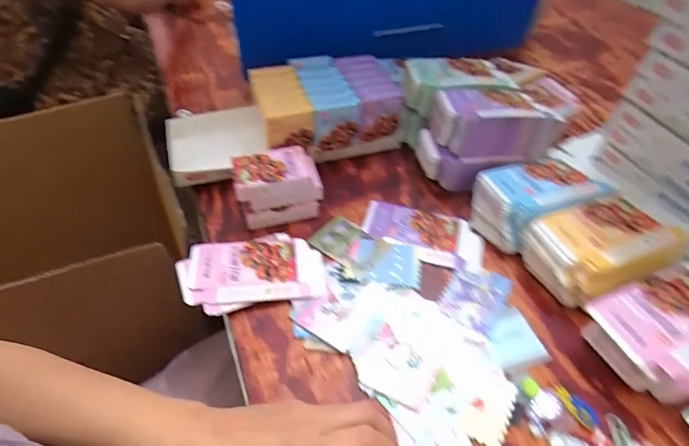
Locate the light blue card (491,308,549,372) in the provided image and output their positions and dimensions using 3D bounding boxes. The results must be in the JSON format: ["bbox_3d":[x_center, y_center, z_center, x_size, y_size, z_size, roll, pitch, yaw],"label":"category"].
[{"bbox_3d":[0.178,0.123,0.425,0.053,0.007,0.058,-14,49,-14],"label":"light blue card"}]

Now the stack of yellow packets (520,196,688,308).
[{"bbox_3d":[0.289,0.035,0.465,0.146,0.068,0.099,-16,49,-16],"label":"stack of yellow packets"}]

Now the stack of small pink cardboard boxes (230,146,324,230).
[{"bbox_3d":[-0.086,-0.047,0.523,0.103,0.068,0.067,-14,49,-15],"label":"stack of small pink cardboard boxes"}]

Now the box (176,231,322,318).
[{"bbox_3d":[-0.105,0.055,0.466,0.157,0.014,0.093,-8,48,-10],"label":"box"}]

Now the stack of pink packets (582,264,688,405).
[{"bbox_3d":[0.318,0.108,0.393,0.137,0.072,0.101,-14,49,-15],"label":"stack of pink packets"}]

